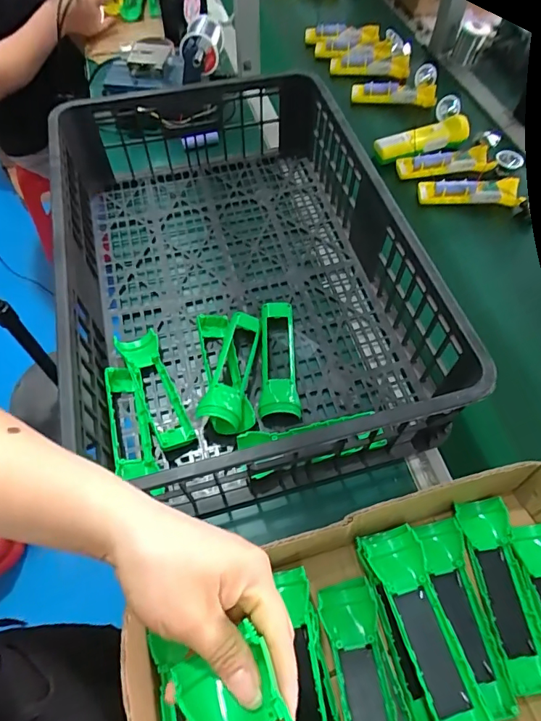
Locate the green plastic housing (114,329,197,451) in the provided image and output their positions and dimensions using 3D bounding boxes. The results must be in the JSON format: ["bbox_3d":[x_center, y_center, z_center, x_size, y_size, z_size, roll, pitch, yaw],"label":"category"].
[{"bbox_3d":[-0.141,0.035,0.550,0.049,0.033,0.166,-23,63,-11],"label":"green plastic housing"}]

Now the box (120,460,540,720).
[{"bbox_3d":[0.112,0.260,0.388,0.432,0.083,0.237,-20,62,-9],"label":"box"}]

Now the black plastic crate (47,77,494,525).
[{"bbox_3d":[-0.052,-0.143,0.589,0.394,0.132,0.616,-16,62,-7],"label":"black plastic crate"}]

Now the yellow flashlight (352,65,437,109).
[{"bbox_3d":[0.236,-0.521,0.858,0.160,0.037,0.072,1,61,2],"label":"yellow flashlight"}]

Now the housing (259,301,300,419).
[{"bbox_3d":[0.012,-0.005,0.569,0.048,0.035,0.162,0,61,2],"label":"housing"}]

